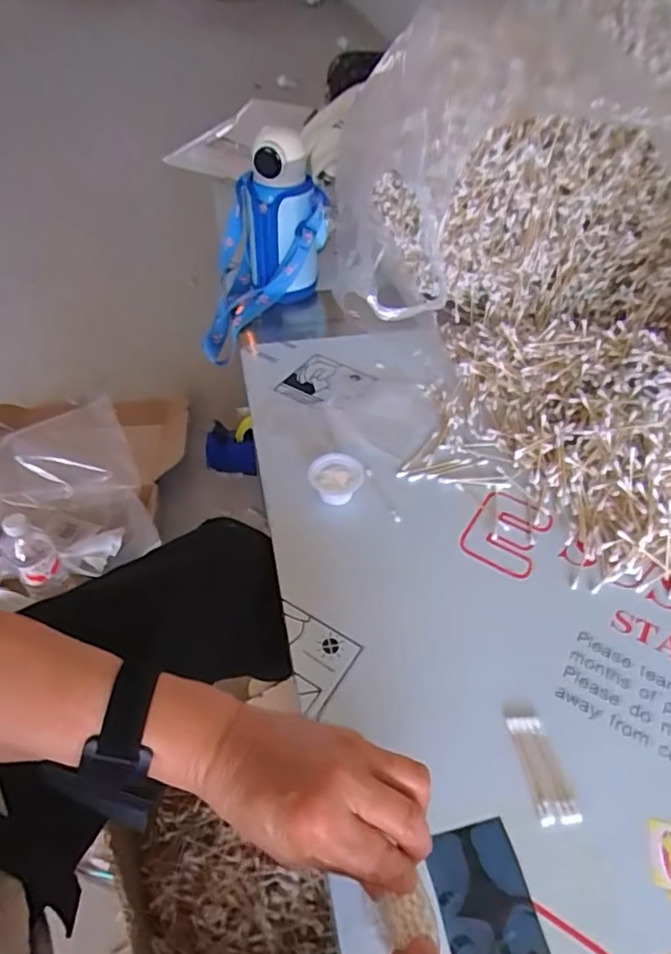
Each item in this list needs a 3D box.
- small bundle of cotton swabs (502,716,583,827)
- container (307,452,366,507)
[{"bbox_3d":[0.149,0.211,0.423,0.026,0.004,0.073,-6,47,-8],"label":"small bundle of cotton swabs"},{"bbox_3d":[0.001,0.003,0.588,0.054,0.024,0.053,1,47,-1],"label":"container"}]

